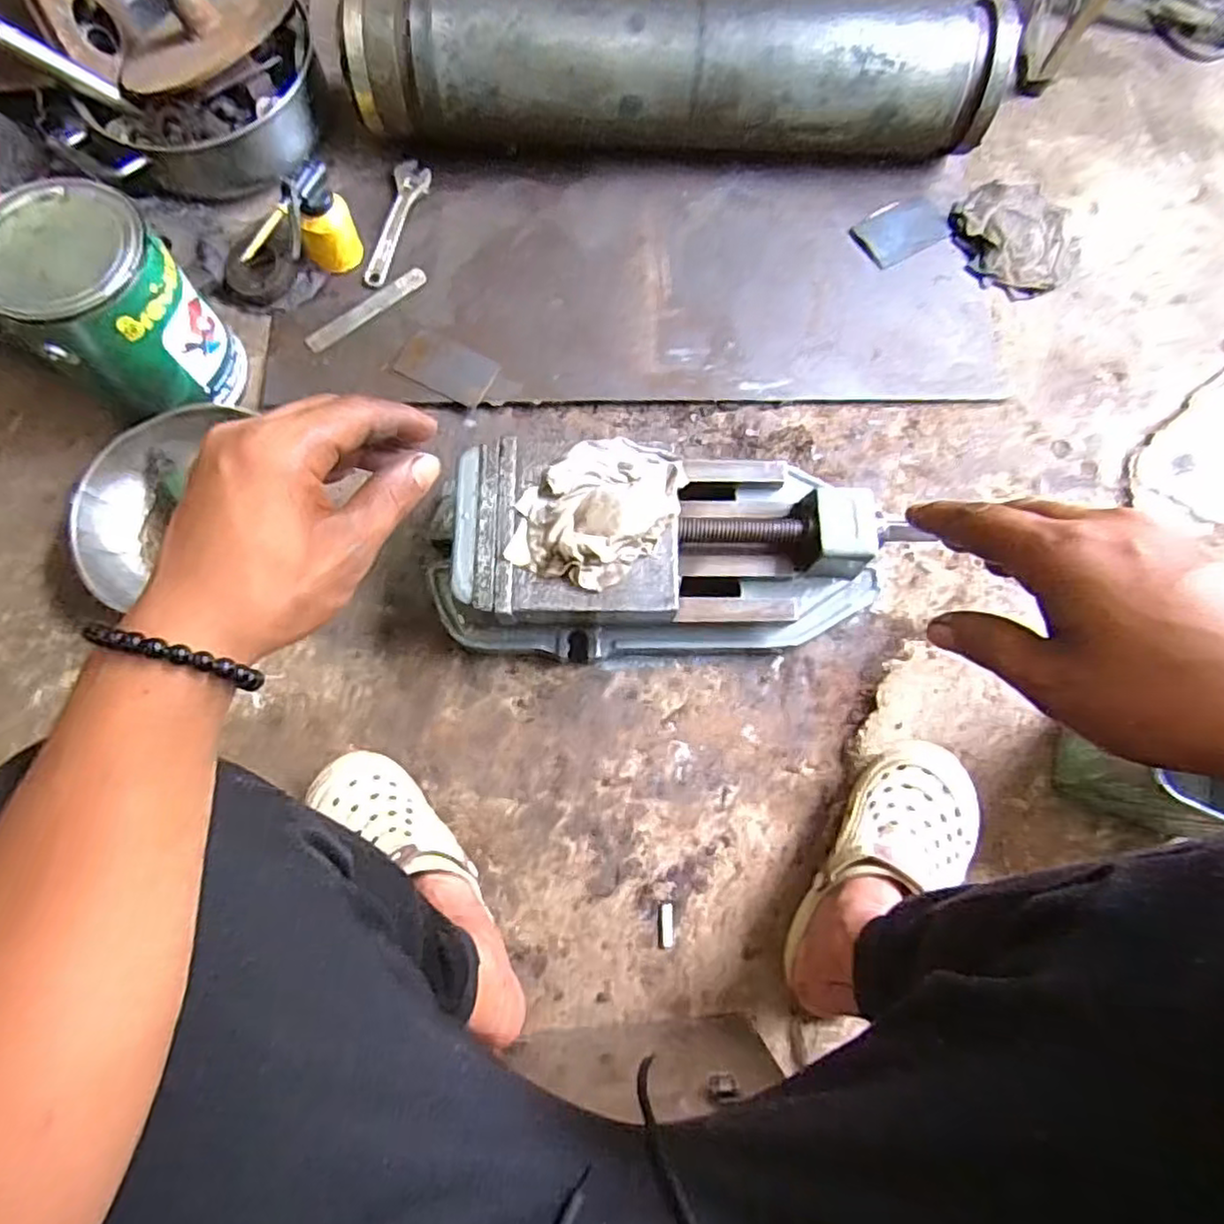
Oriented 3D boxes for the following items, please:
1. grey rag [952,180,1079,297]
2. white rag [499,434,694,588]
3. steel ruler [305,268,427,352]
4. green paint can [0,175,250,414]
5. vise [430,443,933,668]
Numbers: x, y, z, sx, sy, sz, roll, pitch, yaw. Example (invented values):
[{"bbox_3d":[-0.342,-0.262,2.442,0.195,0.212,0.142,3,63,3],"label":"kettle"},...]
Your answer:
[{"bbox_3d":[0.548,-0.512,0.919,0.177,0.027,0.166,-40,78,-9],"label":"grey rag"},{"bbox_3d":[-0.012,-0.105,0.662,0.134,0.034,0.170,28,77,8],"label":"white rag"},{"bbox_3d":[-0.294,-0.365,0.819,0.166,0.004,0.023,-40,82,-14],"label":"steel ruler"},{"bbox_3d":[-0.525,-0.319,0.723,0.166,0.186,0.156,43,80,11],"label":"green paint can"},{"bbox_3d":[0.046,-0.064,0.733,0.460,0.142,0.201,-5,75,0],"label":"vise"}]

